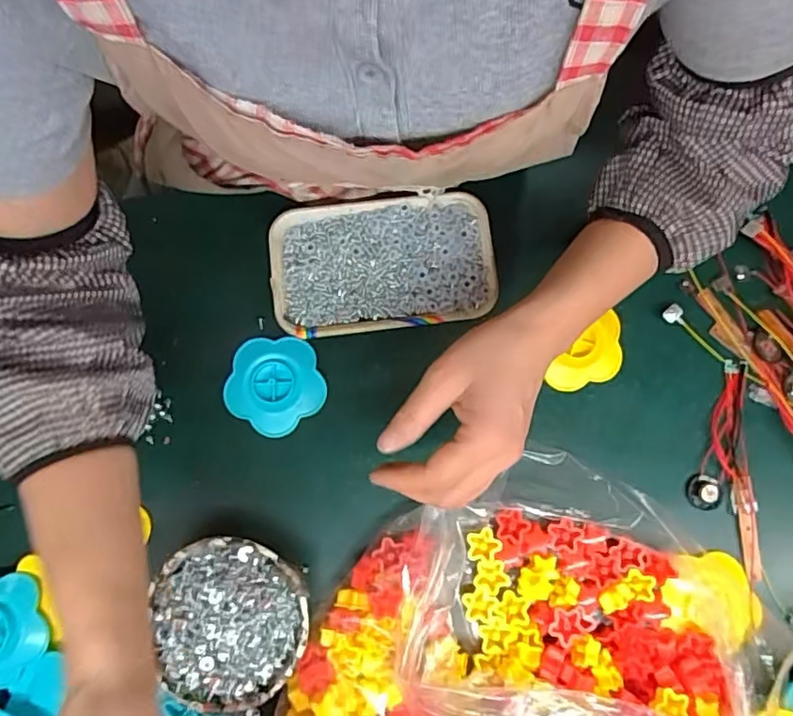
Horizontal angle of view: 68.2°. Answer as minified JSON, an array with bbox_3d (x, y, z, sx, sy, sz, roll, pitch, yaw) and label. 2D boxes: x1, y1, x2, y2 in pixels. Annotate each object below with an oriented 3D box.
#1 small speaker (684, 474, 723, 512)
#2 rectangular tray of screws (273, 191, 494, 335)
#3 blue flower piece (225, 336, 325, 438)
[{"bbox_3d":[0.244,0.106,0.463,0.029,0.009,0.027,12,77,3],"label":"small speaker"},{"bbox_3d":[-0.012,-0.074,0.480,0.176,0.028,0.104,-7,77,-2],"label":"rectangular tray of screws"},{"bbox_3d":[-0.100,0.021,0.473,0.077,0.010,0.079,-20,77,-5],"label":"blue flower piece"}]

